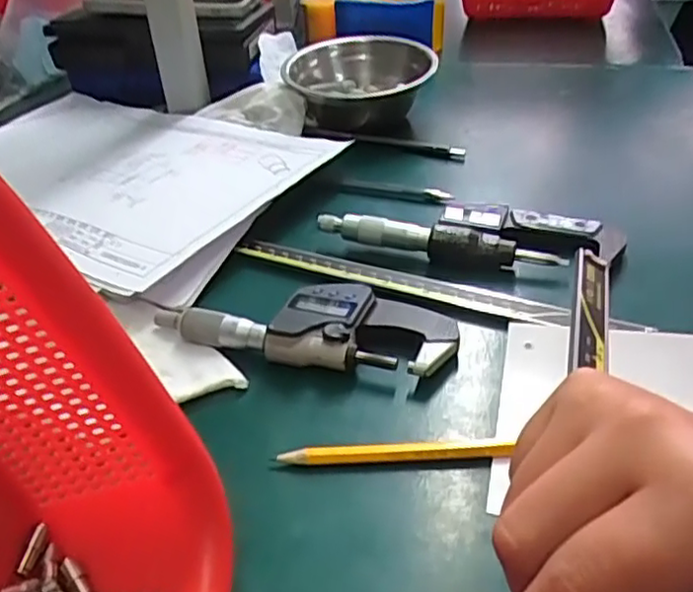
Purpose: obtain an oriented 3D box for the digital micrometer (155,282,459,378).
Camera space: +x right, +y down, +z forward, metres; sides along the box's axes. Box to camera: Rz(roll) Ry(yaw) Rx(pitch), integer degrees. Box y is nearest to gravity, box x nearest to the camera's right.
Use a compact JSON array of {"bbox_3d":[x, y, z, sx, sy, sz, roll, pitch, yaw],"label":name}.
[{"bbox_3d":[-0.022,0.015,0.356,0.155,0.026,0.052,5,38,11],"label":"digital micrometer"}]

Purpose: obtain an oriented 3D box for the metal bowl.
[{"bbox_3d":[0.012,-0.178,0.574,0.119,0.058,0.119,-2,37,2],"label":"metal bowl"}]

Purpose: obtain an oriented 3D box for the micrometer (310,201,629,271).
[{"bbox_3d":[0.077,-0.040,0.423,0.182,0.028,0.052,3,37,9],"label":"micrometer"}]

